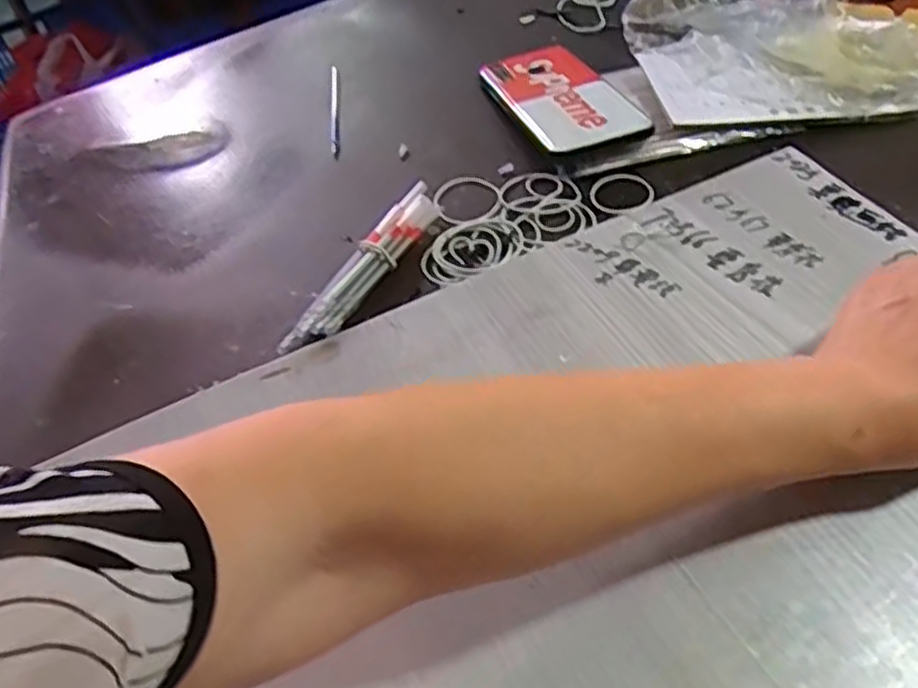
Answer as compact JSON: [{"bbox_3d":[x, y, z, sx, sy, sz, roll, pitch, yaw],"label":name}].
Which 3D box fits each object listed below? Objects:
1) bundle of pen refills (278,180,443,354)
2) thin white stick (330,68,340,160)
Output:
[{"bbox_3d":[-0.055,-0.049,0.479,0.025,0.015,0.143,23,55,23],"label":"bundle of pen refills"},{"bbox_3d":[-0.097,-0.184,0.614,0.007,0.012,0.120,-7,49,0],"label":"thin white stick"}]

